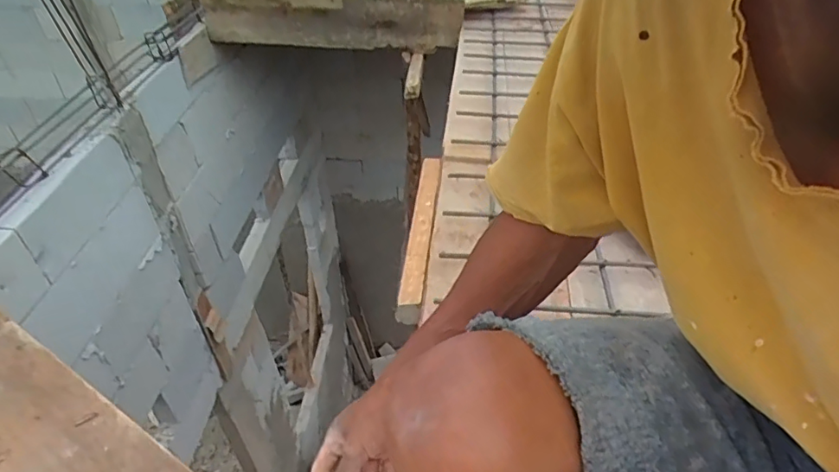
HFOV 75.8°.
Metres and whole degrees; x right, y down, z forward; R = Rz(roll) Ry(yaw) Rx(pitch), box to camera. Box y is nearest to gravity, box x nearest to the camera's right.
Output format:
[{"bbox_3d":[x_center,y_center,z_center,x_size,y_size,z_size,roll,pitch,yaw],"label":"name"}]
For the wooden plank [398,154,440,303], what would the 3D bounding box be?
[{"bbox_3d":[0.006,-0.032,1.112,0.043,0.023,0.437,3,42,6],"label":"wooden plank"}]

